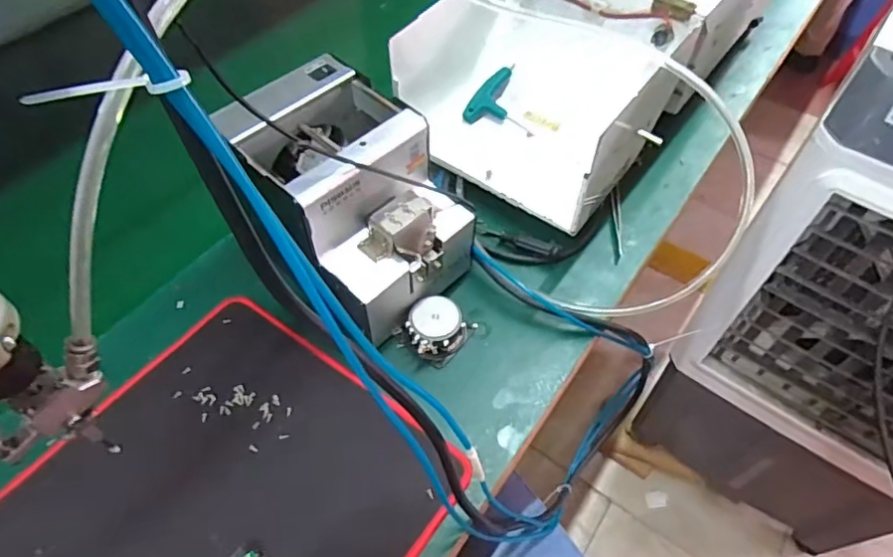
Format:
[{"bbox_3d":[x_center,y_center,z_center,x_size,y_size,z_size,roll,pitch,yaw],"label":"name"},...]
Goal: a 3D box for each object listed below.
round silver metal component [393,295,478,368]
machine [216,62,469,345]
[{"bbox_3d":[-0.010,0.042,0.491,0.058,0.032,0.049,-38,63,-25],"label":"round silver metal component"},{"bbox_3d":[-0.077,-0.069,0.476,0.126,0.136,0.170,-37,63,-24],"label":"machine"}]

